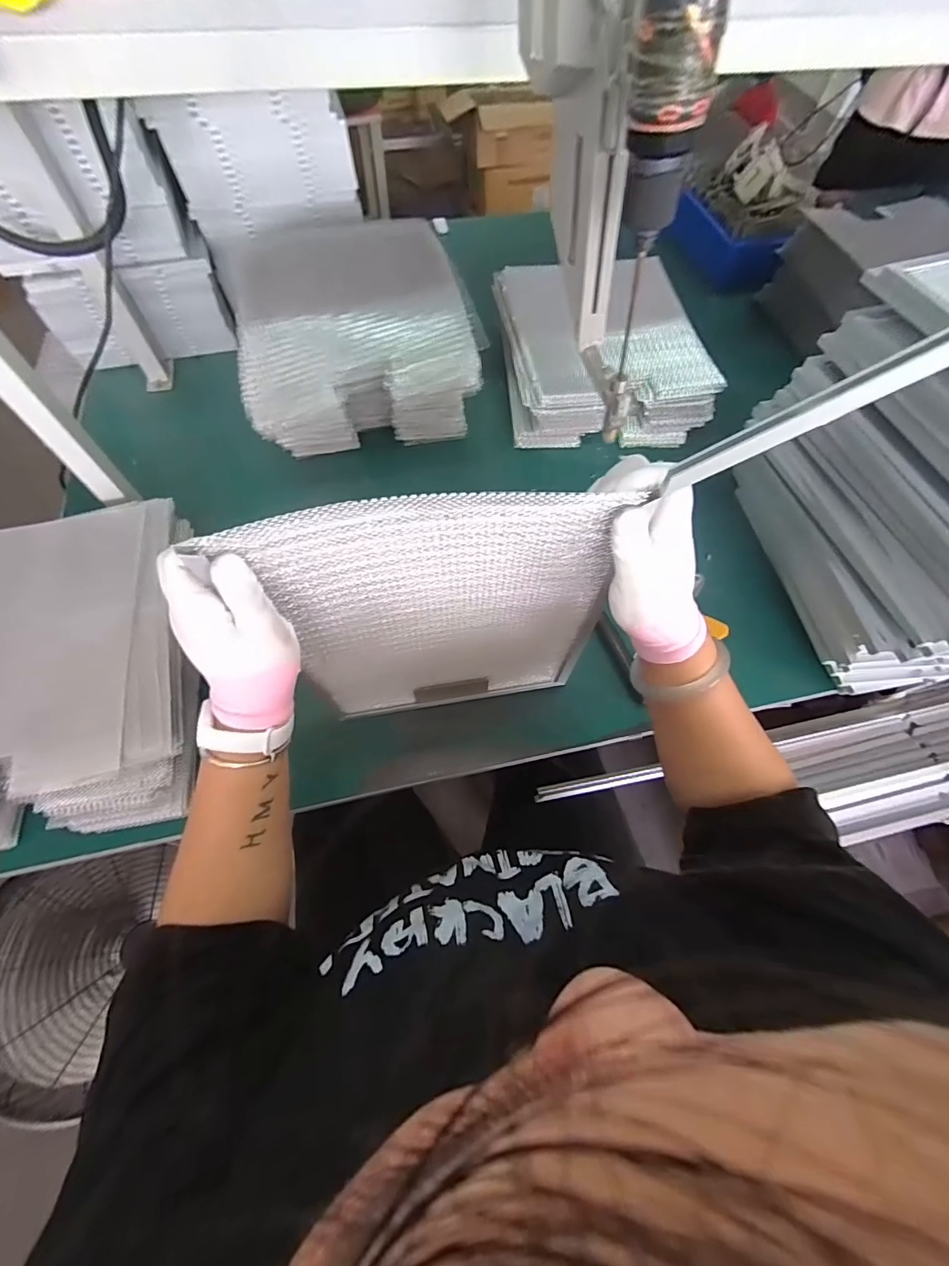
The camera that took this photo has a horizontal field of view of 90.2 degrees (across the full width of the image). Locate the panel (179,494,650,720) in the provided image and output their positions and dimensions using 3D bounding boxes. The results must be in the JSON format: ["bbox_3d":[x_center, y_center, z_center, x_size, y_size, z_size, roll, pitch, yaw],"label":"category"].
[{"bbox_3d":[-0.022,-0.002,0.426,0.271,0.323,0.025,-8,65,-5],"label":"panel"}]

